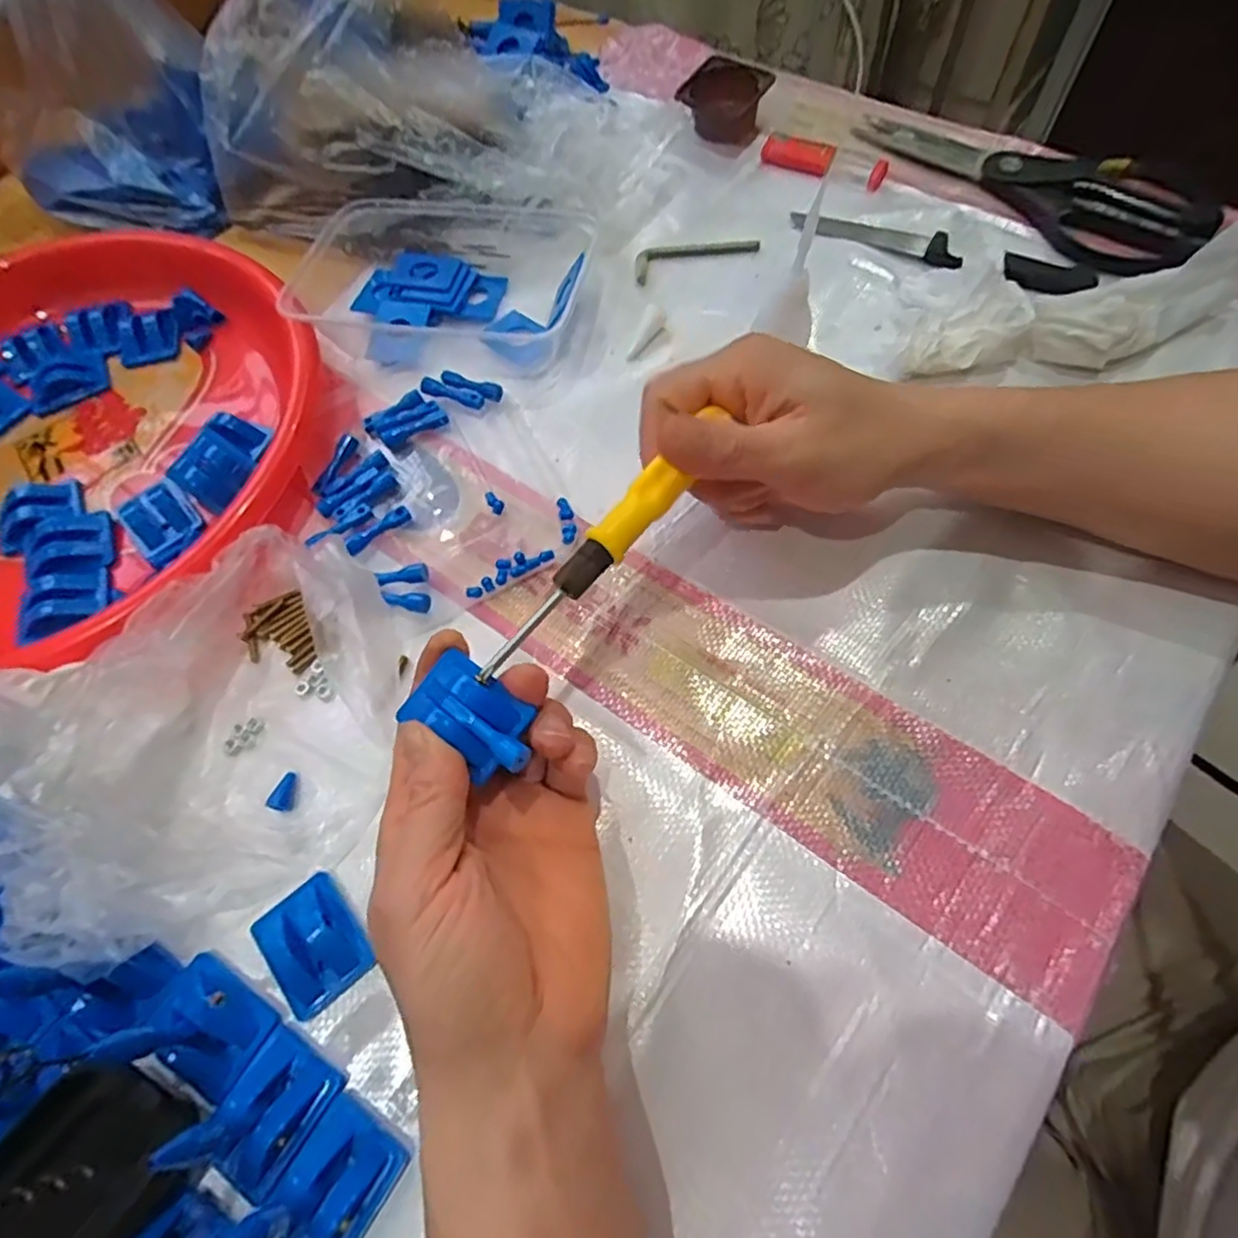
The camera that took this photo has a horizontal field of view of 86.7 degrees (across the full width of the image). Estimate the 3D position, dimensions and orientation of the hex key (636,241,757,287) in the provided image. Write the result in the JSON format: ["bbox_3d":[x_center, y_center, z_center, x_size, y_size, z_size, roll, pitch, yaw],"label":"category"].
[{"bbox_3d":[0.047,-0.231,0.413,0.080,0.005,0.025,-17,66,-5],"label":"hex key"}]

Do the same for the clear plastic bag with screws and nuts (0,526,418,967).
[{"bbox_3d":[-0.175,0.042,0.268,0.173,0.066,0.141,-40,69,-14],"label":"clear plastic bag with screws and nuts"}]

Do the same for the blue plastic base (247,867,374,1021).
[{"bbox_3d":[-0.120,0.126,0.256,0.035,0.013,0.045,-41,70,-15],"label":"blue plastic base"}]

